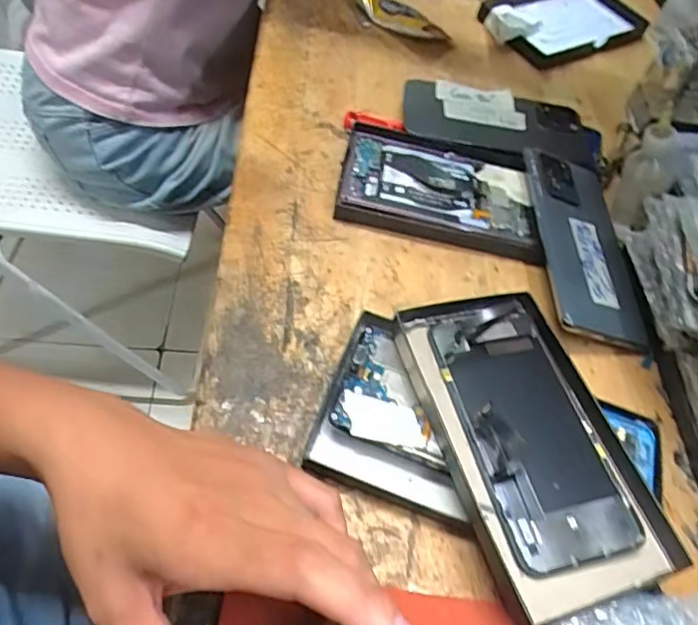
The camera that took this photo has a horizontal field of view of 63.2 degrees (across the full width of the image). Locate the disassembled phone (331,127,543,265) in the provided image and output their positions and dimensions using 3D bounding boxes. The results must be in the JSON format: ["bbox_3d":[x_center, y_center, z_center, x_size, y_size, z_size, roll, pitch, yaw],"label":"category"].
[{"bbox_3d":[0.070,-0.095,0.423,0.148,0.018,0.090,9,56,1],"label":"disassembled phone"}]

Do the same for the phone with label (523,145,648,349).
[{"bbox_3d":[0.170,-0.050,0.408,0.071,0.014,0.159,9,61,-17],"label":"phone with label"}]

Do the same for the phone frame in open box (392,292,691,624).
[{"bbox_3d":[0.100,0.064,0.304,0.103,0.022,0.166,-12,58,-13],"label":"phone frame in open box"}]

